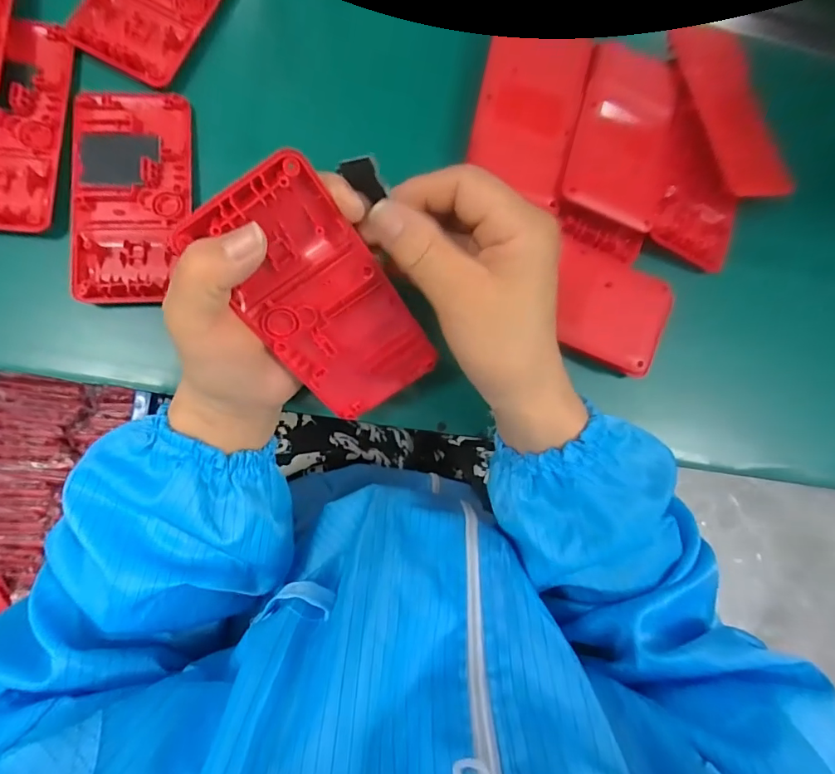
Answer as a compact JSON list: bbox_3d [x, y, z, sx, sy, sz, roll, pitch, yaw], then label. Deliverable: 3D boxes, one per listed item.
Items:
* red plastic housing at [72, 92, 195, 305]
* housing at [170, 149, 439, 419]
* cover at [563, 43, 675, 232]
[{"bbox_3d":[-0.157,-0.106,0.265,0.061,0.009,0.119,-2,85,-8],"label":"red plastic housing"},{"bbox_3d":[-0.039,-0.035,0.212,0.060,0.019,0.120,-39,131,-9],"label":"housing"},{"bbox_3d":[0.130,-0.158,0.295,0.061,0.010,0.116,17,83,-6],"label":"cover"}]

